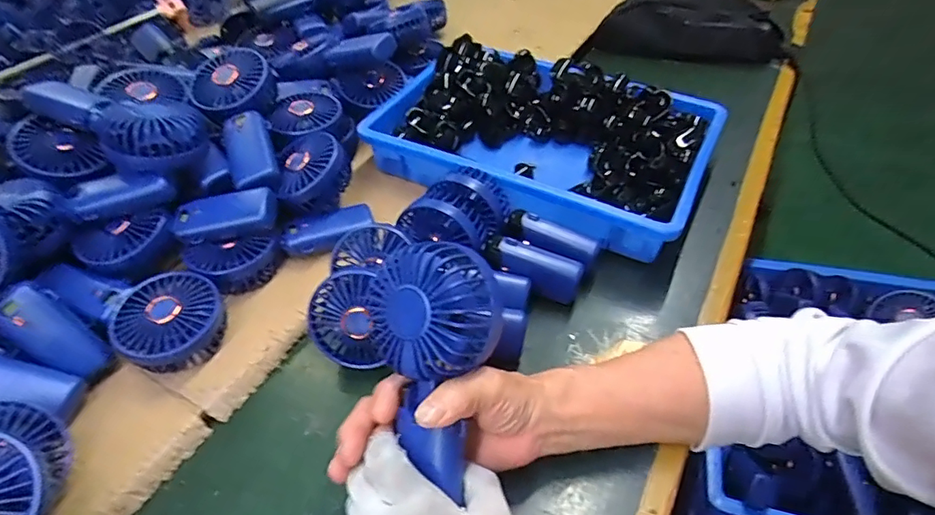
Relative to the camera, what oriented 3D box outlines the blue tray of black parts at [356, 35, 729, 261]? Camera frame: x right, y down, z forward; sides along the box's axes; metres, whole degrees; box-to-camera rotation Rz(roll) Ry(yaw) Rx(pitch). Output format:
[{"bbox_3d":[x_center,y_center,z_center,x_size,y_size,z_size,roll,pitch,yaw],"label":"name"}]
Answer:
[{"bbox_3d":[0.086,-0.146,0.610,0.364,0.078,0.234,20,50,22],"label":"blue tray of black parts"}]

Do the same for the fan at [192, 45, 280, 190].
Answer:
[{"bbox_3d":[-0.239,-0.149,0.552,0.083,0.037,0.180,-16,68,-12],"label":"fan"}]

